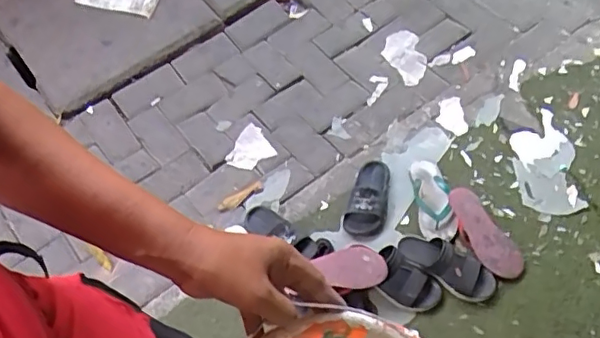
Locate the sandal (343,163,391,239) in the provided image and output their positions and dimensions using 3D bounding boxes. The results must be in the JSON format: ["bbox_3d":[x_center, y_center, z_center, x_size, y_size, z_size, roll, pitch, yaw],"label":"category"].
[{"bbox_3d":[0.185,0.076,1.503,0.110,0.074,0.265,15,62,11],"label":"sandal"}]

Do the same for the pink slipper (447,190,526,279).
[{"bbox_3d":[0.459,0.157,1.437,0.092,0.066,0.263,-21,62,-9],"label":"pink slipper"}]

